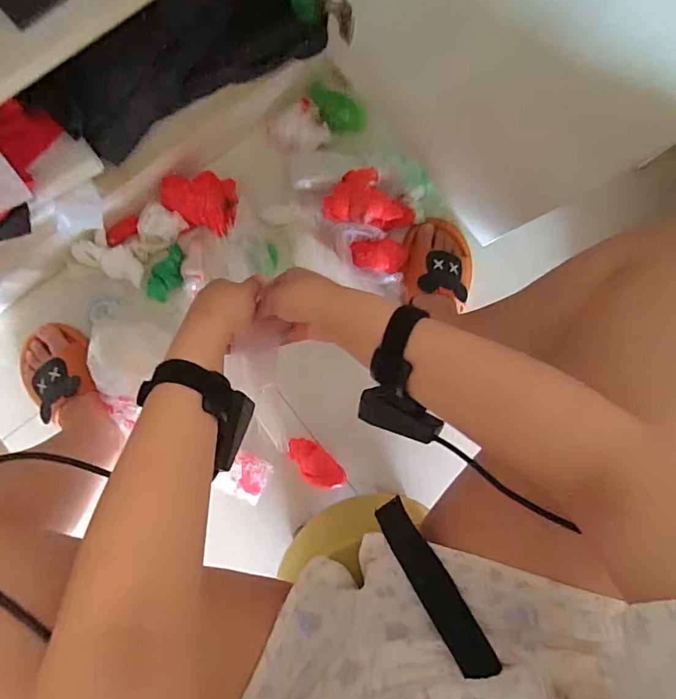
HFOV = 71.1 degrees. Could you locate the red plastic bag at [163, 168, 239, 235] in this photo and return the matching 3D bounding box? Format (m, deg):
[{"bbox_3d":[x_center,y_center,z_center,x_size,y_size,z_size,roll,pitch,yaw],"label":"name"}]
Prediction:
[{"bbox_3d":[-0.202,-0.214,0.689,0.119,0.045,0.078,10,89,-5],"label":"red plastic bag"}]

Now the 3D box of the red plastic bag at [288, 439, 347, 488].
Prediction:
[{"bbox_3d":[-0.035,0.176,0.733,0.049,0.046,0.106,-43,93,-4],"label":"red plastic bag"}]

